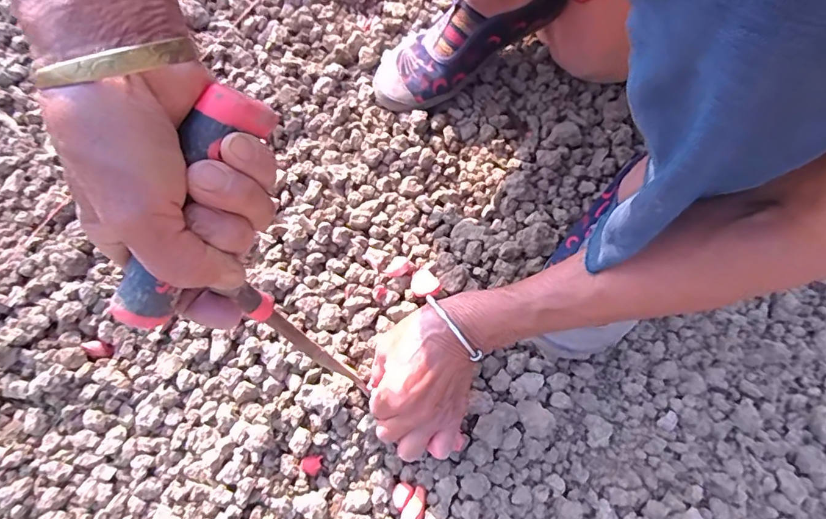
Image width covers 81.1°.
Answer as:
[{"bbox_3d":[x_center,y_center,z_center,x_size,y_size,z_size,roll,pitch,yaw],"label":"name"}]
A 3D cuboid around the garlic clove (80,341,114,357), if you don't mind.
[{"bbox_3d":[-0.296,0.084,0.453,0.023,0.015,0.014,20,70,8],"label":"garlic clove"}]

